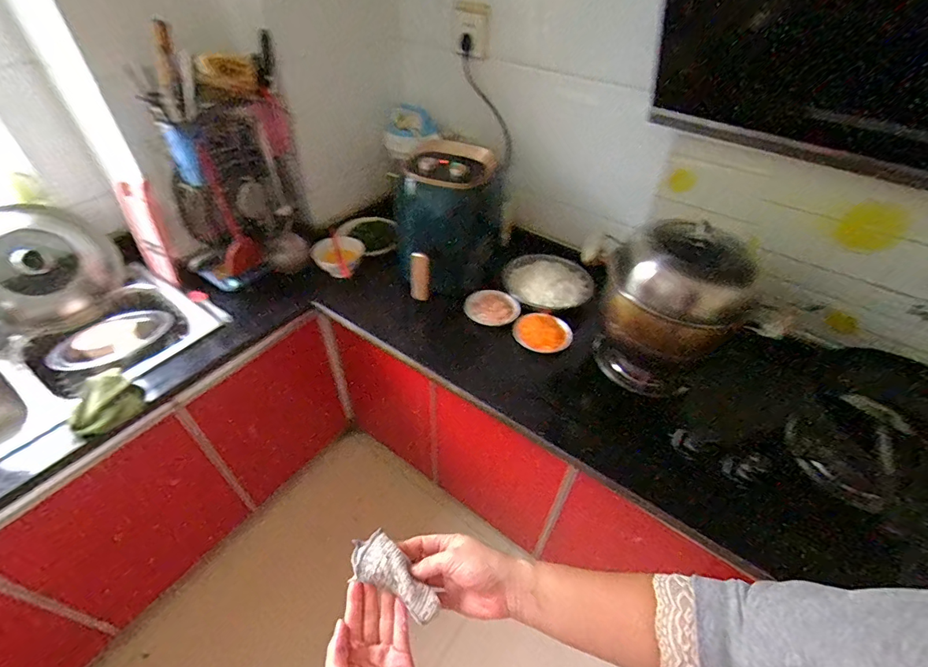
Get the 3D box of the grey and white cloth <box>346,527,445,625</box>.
[{"bbox_3d":[-0.073,0.258,0.464,0.110,0.020,0.047,34,88,19],"label":"grey and white cloth"}]

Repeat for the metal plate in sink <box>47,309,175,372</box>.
[{"bbox_3d":[-0.804,0.012,0.992,0.115,0.032,0.237,33,42,16],"label":"metal plate in sink"}]

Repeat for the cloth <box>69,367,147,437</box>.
[{"bbox_3d":[-0.688,0.131,0.824,0.106,0.068,0.125,29,50,24],"label":"cloth"}]

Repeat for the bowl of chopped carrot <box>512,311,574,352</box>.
[{"bbox_3d":[0.193,-0.004,1.064,0.143,0.047,0.107,13,45,10],"label":"bowl of chopped carrot"}]

